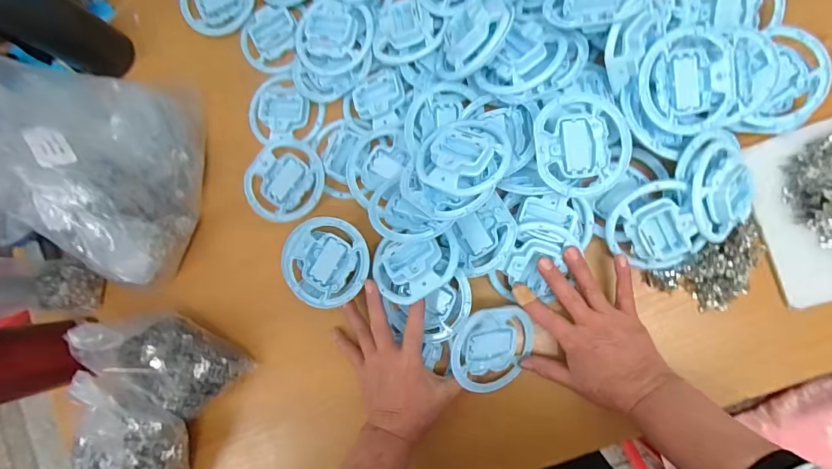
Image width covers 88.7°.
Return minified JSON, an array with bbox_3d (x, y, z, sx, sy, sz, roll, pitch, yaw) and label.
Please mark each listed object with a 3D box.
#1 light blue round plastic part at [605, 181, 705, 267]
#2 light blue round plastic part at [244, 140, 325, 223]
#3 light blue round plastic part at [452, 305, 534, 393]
[{"bbox_3d":[0.254,-0.004,0.458,0.085,0.025,0.100,-22,109,24],"label":"light blue round plastic part"},{"bbox_3d":[-0.167,-0.068,0.542,0.098,0.010,0.102,-1,85,8],"label":"light blue round plastic part"},{"bbox_3d":[0.084,0.126,0.481,0.102,0.015,0.097,-6,106,-21],"label":"light blue round plastic part"}]

